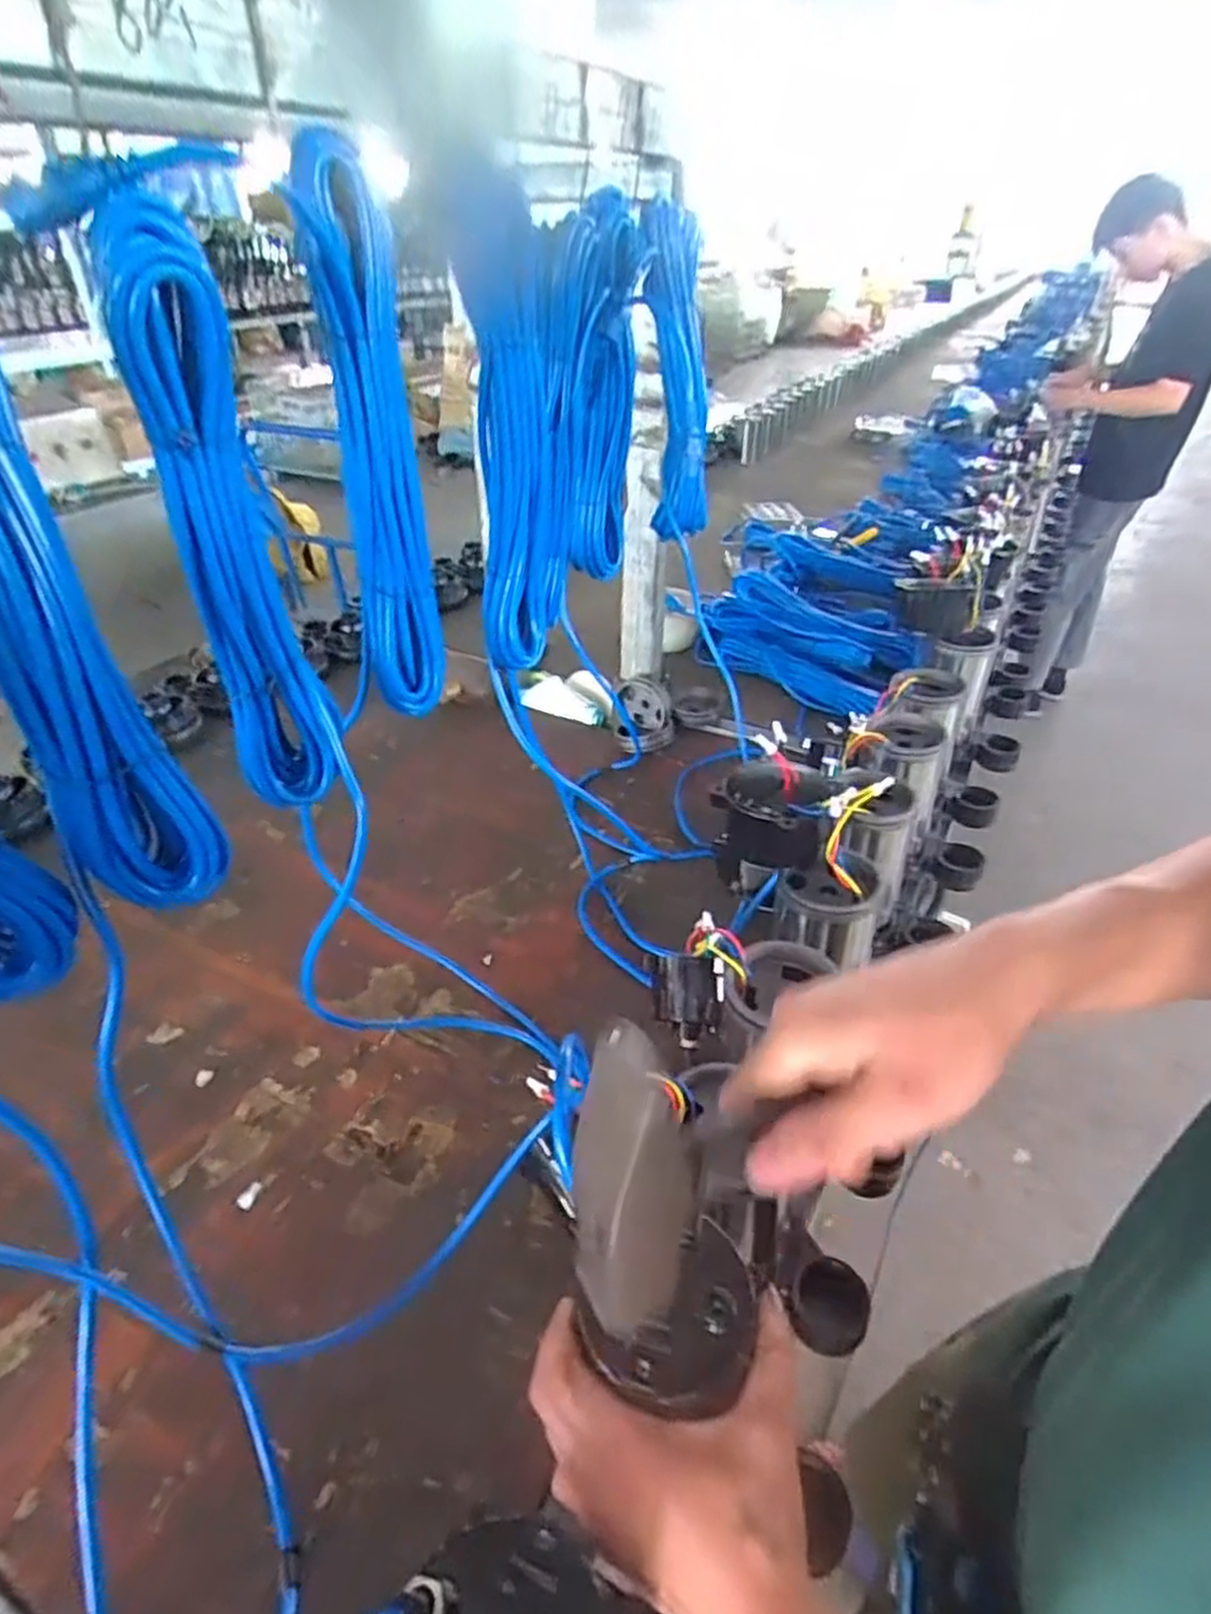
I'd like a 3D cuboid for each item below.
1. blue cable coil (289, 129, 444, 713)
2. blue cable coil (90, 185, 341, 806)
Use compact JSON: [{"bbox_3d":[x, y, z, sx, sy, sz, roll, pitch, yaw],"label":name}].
[{"bbox_3d":[-0.151,-0.219,0.533,0.063,0.334,0.048,-12,38,-15],"label":"blue cable coil"},{"bbox_3d":[-0.216,-0.138,0.464,0.071,0.334,0.064,-19,40,-22],"label":"blue cable coil"}]

